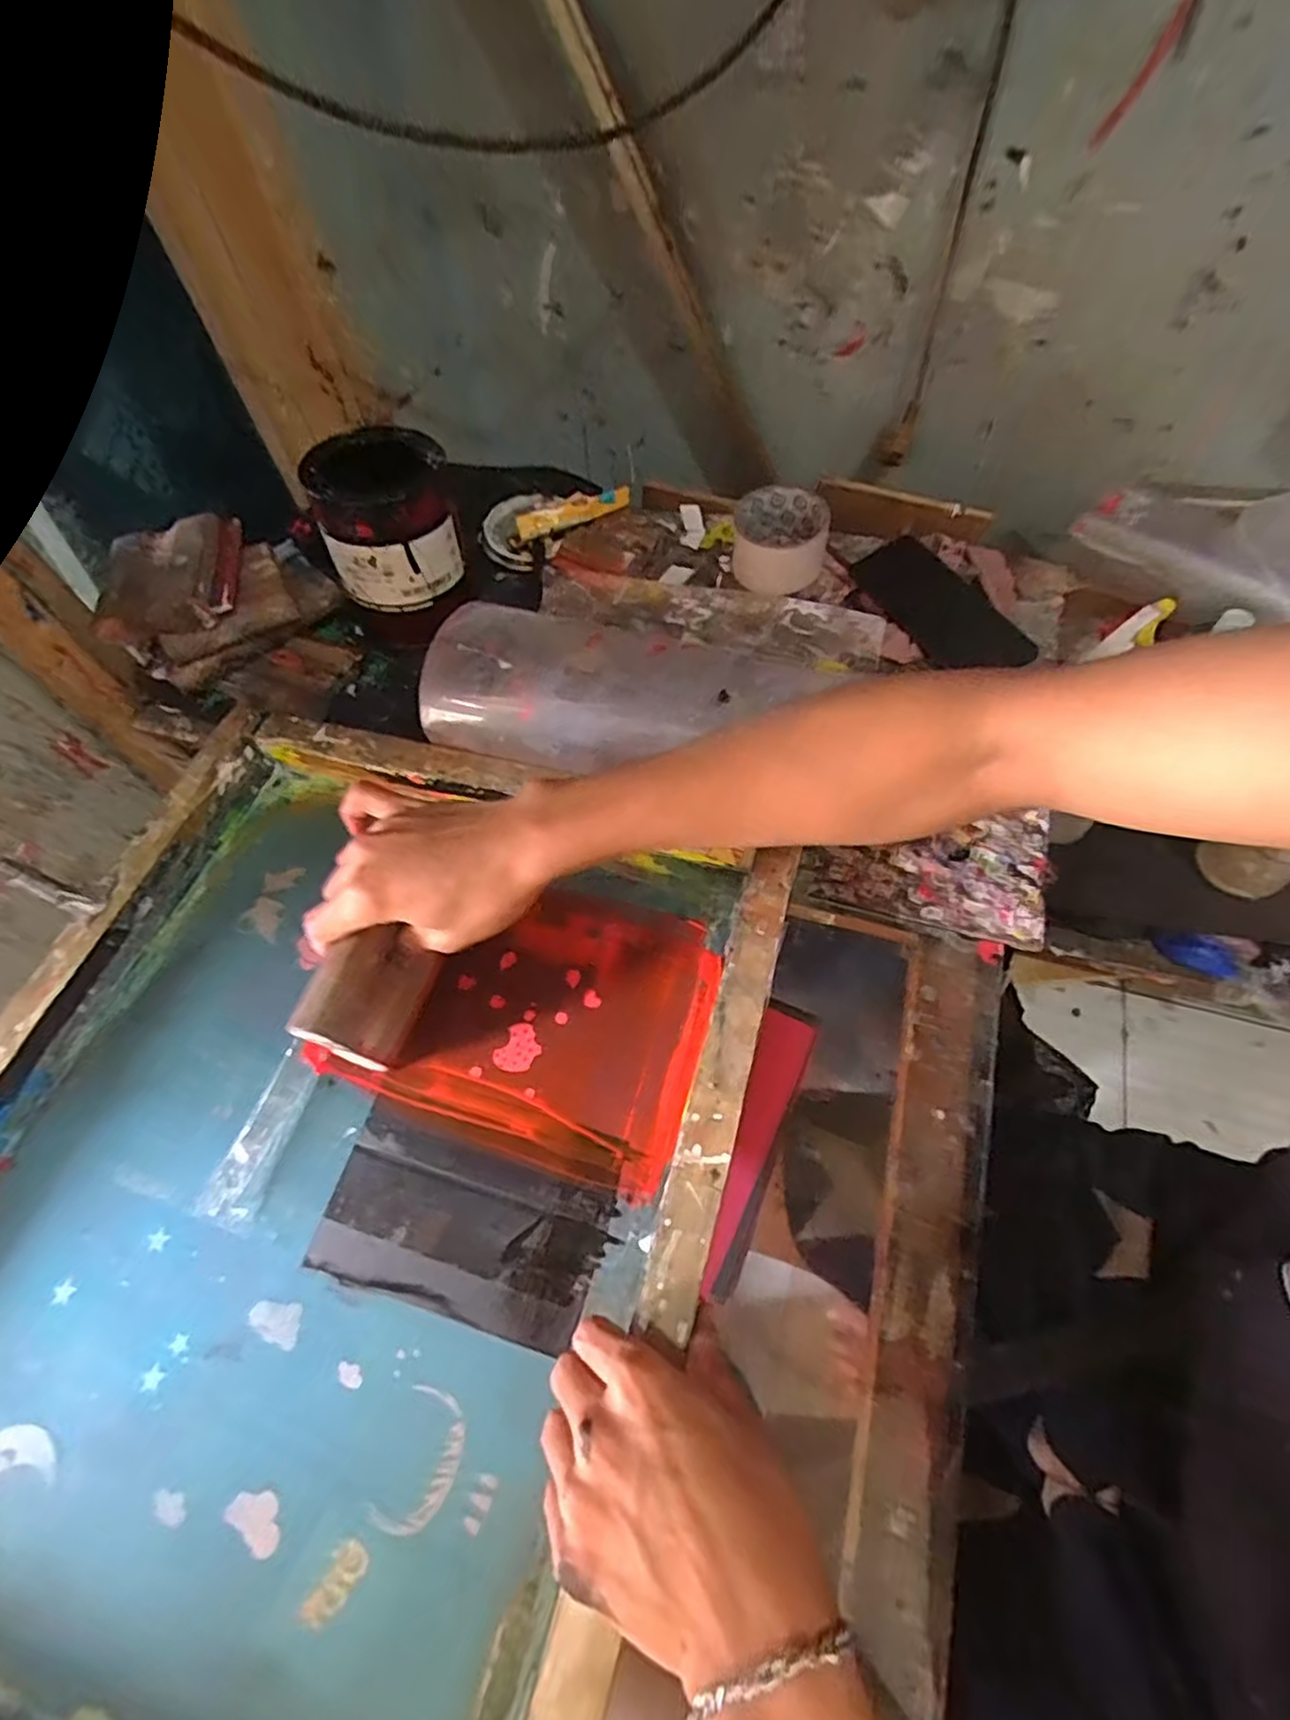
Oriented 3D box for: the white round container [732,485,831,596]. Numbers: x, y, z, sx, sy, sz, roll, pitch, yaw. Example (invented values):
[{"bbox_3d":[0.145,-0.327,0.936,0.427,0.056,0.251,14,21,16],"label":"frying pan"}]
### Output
[{"bbox_3d":[0.120,-0.283,0.609,0.082,0.054,0.081,-2,60,4],"label":"white round container"}]

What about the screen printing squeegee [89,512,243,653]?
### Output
[{"bbox_3d":[-0.375,-0.225,0.545,0.102,0.023,0.127,-12,61,-6],"label":"screen printing squeegee"}]

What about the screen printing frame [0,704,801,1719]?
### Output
[{"bbox_3d":[-0.183,0.169,0.393,0.433,0.062,0.516,16,62,10],"label":"screen printing frame"}]

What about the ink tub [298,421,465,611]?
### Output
[{"bbox_3d":[-0.207,-0.280,0.559,0.112,0.112,0.091,-25,61,-9],"label":"ink tub"}]

